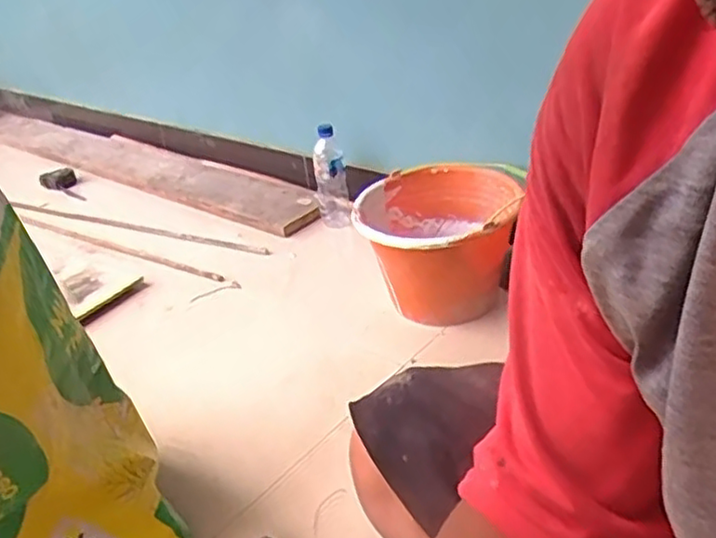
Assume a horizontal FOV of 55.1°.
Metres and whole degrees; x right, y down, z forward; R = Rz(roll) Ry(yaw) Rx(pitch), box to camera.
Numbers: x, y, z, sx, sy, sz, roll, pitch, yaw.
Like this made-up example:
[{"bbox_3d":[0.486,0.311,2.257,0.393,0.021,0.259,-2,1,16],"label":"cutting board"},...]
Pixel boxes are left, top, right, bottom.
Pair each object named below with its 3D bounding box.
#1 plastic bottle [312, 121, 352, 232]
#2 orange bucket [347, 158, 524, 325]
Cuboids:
[{"bbox_3d":[-0.058,-0.199,1.473,0.070,0.223,0.079,-8,30,-1],"label":"plastic bottle"},{"bbox_3d":[0.141,-0.039,1.193,0.242,0.212,0.263,-5,31,3],"label":"orange bucket"}]

